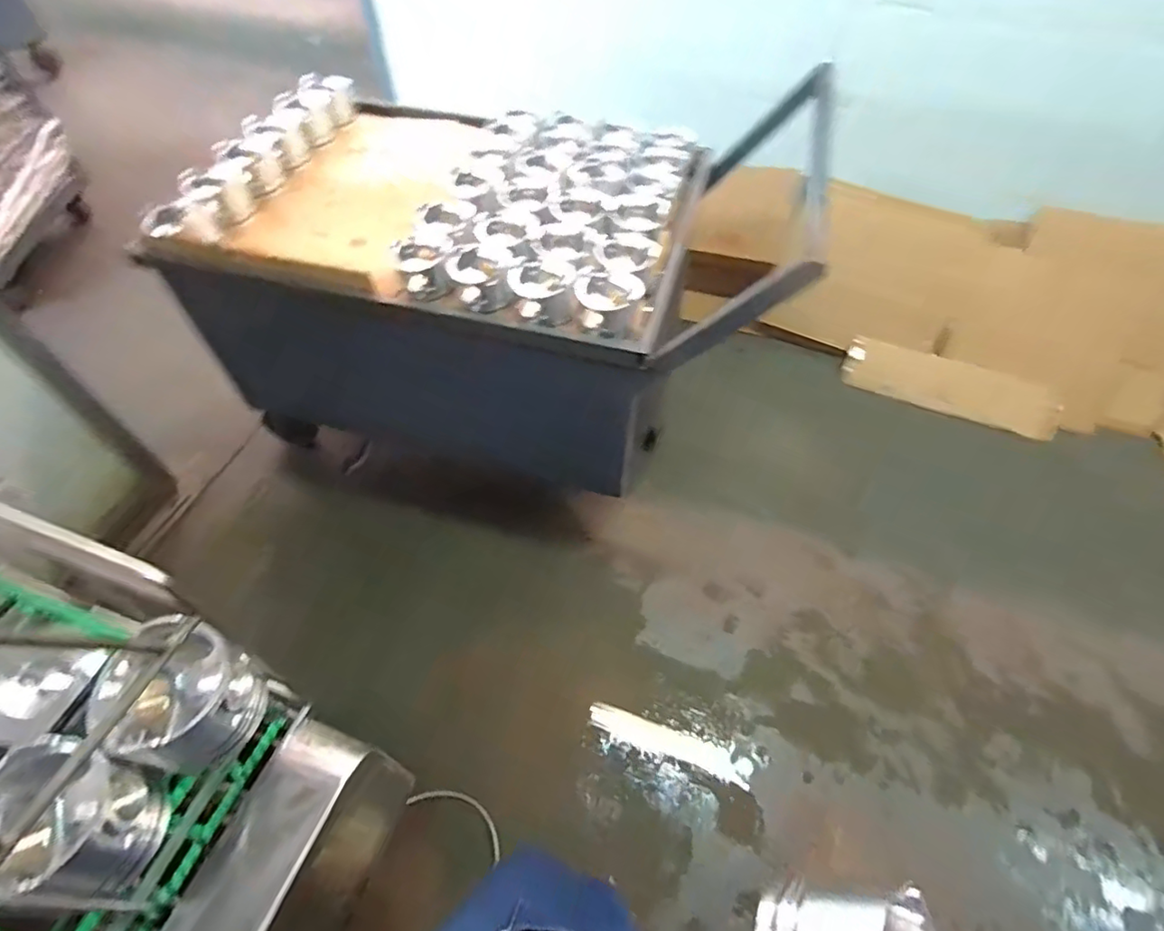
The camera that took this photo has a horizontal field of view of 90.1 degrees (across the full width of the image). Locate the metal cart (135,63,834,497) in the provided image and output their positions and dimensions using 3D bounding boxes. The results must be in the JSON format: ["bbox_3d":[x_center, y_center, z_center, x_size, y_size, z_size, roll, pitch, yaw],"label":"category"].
[{"bbox_3d":[-0.267,-0.415,1.435,1.274,0.765,0.771,6,54,3],"label":"metal cart"}]

